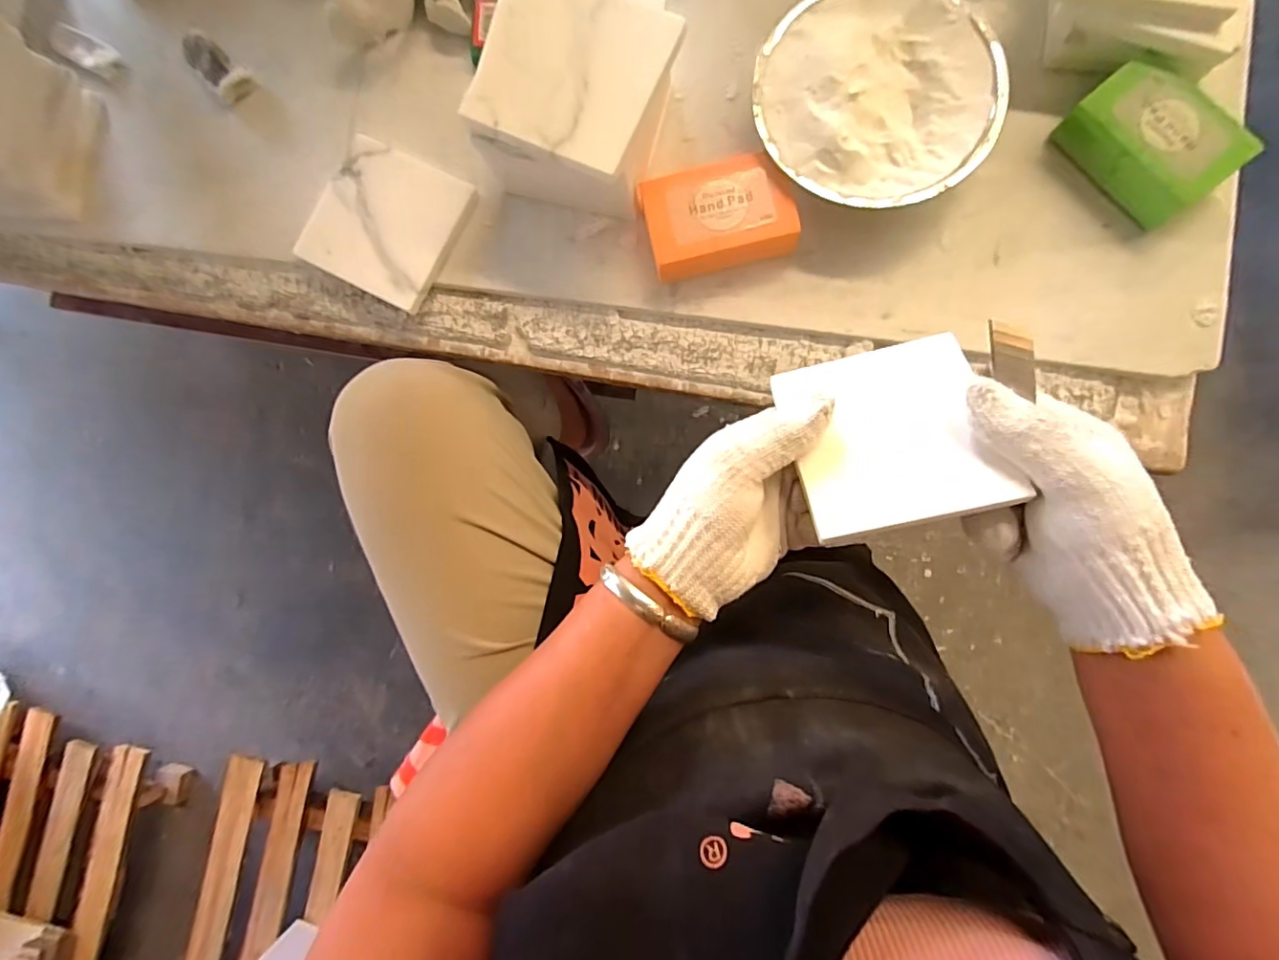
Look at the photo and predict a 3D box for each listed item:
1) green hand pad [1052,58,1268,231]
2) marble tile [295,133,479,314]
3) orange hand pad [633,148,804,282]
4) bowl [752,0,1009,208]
[{"bbox_3d":[0.322,-0.213,0.344,0.062,0.032,0.091,-41,86,-1],"label":"green hand pad"},{"bbox_3d":[-0.180,-0.184,0.390,0.096,0.006,0.099,27,88,4],"label":"marble tile"},{"bbox_3d":[0.052,-0.172,0.364,0.096,0.033,0.062,-12,86,3],"label":"orange hand pad"},{"bbox_3d":[0.150,-0.240,0.360,0.144,0.048,0.145,0,86,2],"label":"bowl"}]

